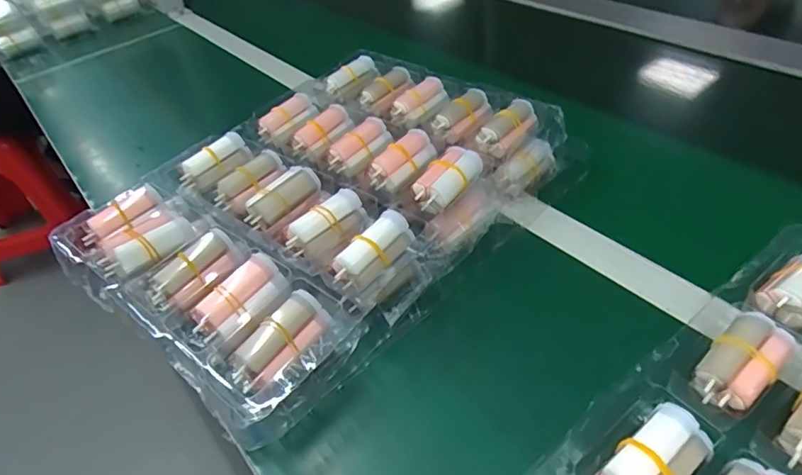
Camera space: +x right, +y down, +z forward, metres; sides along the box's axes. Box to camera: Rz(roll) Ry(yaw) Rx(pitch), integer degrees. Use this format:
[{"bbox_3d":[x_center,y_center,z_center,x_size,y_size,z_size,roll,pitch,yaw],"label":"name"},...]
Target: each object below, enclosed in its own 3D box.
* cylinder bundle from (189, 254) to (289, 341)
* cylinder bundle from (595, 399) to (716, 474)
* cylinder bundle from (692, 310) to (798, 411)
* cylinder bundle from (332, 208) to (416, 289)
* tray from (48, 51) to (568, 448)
[{"bbox_3d":[-0.113,0.042,0.346,0.026,0.030,0.065,31,56,32],"label":"cylinder bundle"},{"bbox_3d":[0.143,0.128,0.280,0.068,0.024,0.034,-29,49,-21],"label":"cylinder bundle"},{"bbox_3d":[0.218,0.079,0.315,0.065,0.024,0.035,-32,50,-23],"label":"cylinder bundle"},{"bbox_3d":[-0.020,0.008,0.368,0.025,0.024,0.067,32,56,33],"label":"cylinder bundle"},{"bbox_3d":[-0.059,-0.044,0.451,0.275,0.059,0.399,30,55,32],"label":"tray"}]

